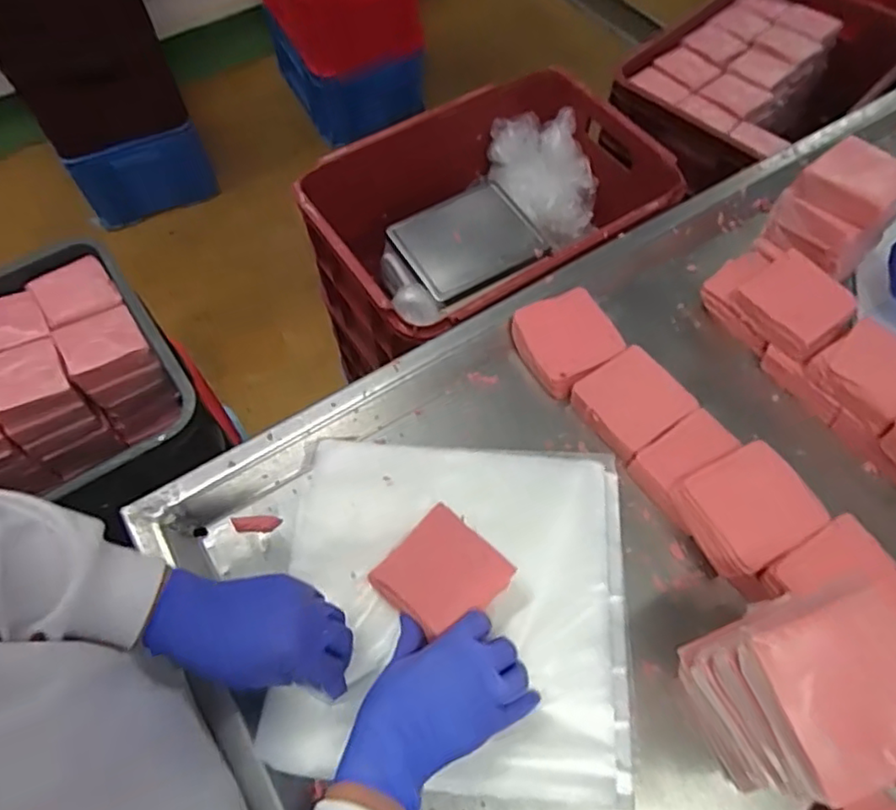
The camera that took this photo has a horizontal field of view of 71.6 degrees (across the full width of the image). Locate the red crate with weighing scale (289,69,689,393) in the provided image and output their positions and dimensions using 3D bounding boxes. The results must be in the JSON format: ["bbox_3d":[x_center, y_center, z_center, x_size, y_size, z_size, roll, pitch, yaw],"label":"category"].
[{"bbox_3d":[0.082,-0.289,1.032,0.576,0.265,0.385,-27,65,-13],"label":"red crate with weighing scale"}]

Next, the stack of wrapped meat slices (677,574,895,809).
[{"bbox_3d":[0.213,0.172,0.376,0.104,0.099,0.095,-17,64,-8],"label":"stack of wrapped meat slices"}]

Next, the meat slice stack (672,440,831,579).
[{"bbox_3d":[0.257,0.082,0.525,0.099,0.045,0.089,-25,65,-12],"label":"meat slice stack"}]

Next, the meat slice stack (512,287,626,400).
[{"bbox_3d":[0.123,-0.067,0.652,0.091,0.035,0.094,-27,65,-13],"label":"meat slice stack"}]

